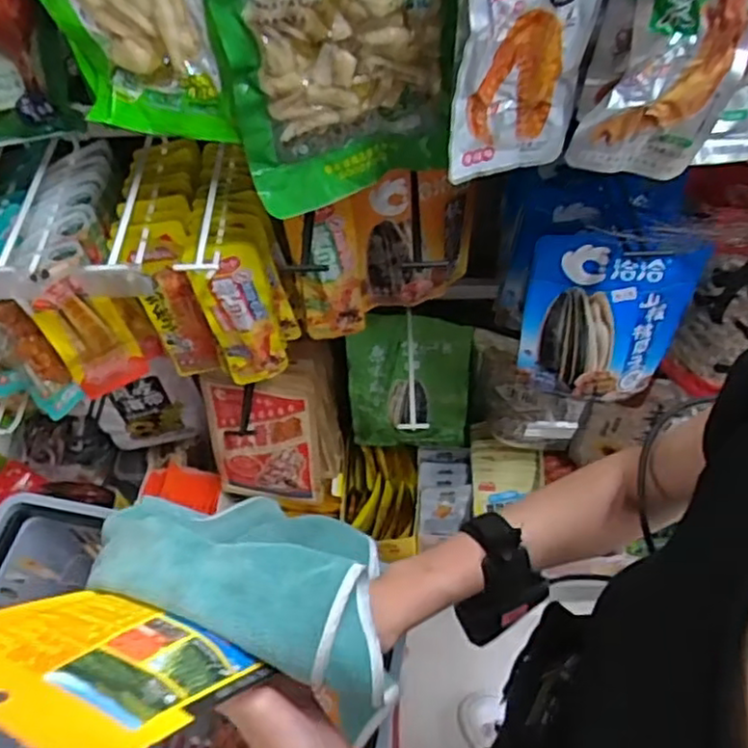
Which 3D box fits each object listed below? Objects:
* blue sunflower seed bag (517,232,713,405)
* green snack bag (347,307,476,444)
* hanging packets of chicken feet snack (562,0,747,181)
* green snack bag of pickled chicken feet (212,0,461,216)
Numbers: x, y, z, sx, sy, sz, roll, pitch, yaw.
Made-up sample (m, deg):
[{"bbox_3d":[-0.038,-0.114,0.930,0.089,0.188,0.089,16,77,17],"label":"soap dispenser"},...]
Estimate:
[{"bbox_3d":[0.226,-0.050,0.671,0.158,0.191,0.024,4,42,0],"label":"blue sunflower seed bag"},{"bbox_3d":[0.054,0.013,1.008,0.178,0.263,0.030,-4,37,-4],"label":"green snack bag"},{"bbox_3d":[0.192,-0.209,0.409,0.090,0.182,0.020,8,38,-9],"label":"hanging packets of chicken feet snack"},{"bbox_3d":[-0.023,-0.246,0.489,0.178,0.257,0.061,-3,49,4],"label":"green snack bag of pickled chicken feet"}]

